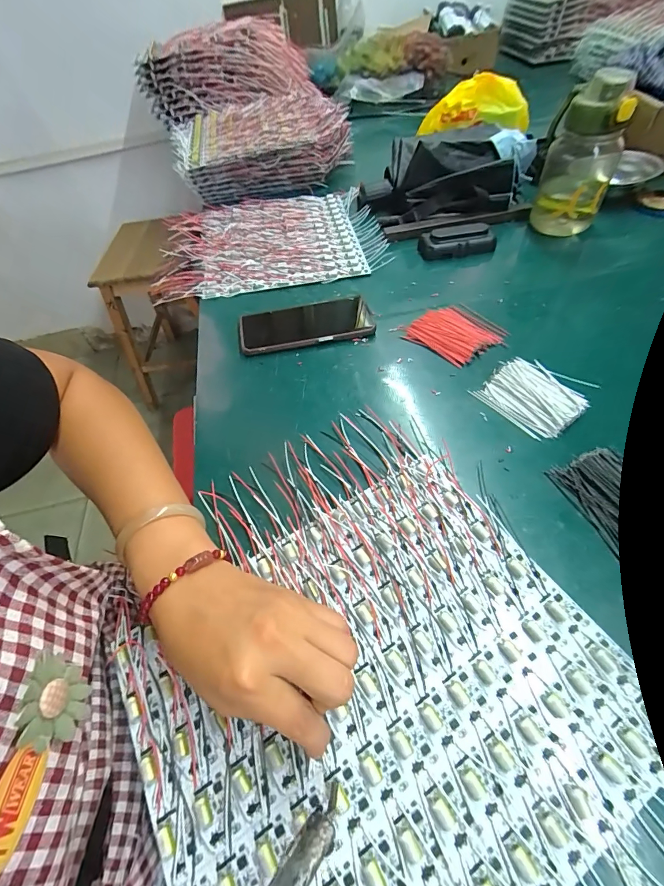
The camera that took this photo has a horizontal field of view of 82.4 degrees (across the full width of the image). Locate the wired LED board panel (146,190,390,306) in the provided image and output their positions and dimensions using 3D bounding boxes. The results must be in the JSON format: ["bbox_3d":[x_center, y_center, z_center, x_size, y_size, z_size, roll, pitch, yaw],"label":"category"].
[{"bbox_3d":[-0.108,-0.334,0.616,0.338,0.009,0.301,-16,59,-1],"label":"wired LED board panel"}]

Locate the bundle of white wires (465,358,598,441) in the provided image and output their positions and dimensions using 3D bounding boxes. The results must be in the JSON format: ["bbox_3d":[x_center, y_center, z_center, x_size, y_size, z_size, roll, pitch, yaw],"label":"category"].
[{"bbox_3d":[0.205,-0.053,0.379,0.093,0.014,0.088,-38,62,-14],"label":"bundle of white wires"}]

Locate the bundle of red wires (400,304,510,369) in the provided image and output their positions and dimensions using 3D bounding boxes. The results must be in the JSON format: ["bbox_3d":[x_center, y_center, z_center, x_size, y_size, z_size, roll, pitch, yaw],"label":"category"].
[{"bbox_3d":[0.144,-0.130,0.446,0.079,0.015,0.094,-41,62,-15],"label":"bundle of red wires"}]

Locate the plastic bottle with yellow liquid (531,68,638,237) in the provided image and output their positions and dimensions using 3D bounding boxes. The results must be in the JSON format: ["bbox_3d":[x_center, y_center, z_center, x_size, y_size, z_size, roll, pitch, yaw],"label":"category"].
[{"bbox_3d":[0.331,-0.375,0.505,0.088,0.163,0.077,20,61,19],"label":"plastic bottle with yellow liquid"}]

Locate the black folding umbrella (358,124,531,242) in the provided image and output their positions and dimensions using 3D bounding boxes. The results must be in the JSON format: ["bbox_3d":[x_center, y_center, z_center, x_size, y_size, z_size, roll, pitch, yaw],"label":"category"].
[{"bbox_3d":[0.172,-0.401,0.590,0.257,0.091,0.156,-3,56,6],"label":"black folding umbrella"}]

